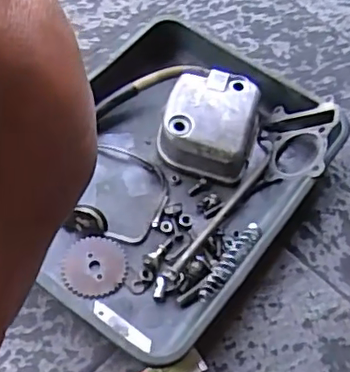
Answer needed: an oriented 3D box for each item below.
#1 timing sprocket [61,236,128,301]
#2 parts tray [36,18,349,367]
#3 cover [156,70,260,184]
[{"bbox_3d":[-0.080,0.080,0.598,0.064,0.005,0.062,2,58,-4],"label":"timing sprocket"},{"bbox_3d":[-0.006,-0.014,0.635,0.260,0.059,0.344,33,61,15],"label":"parts tray"},{"bbox_3d":[0.040,-0.070,0.672,0.100,0.057,0.112,16,58,5],"label":"cover"}]

